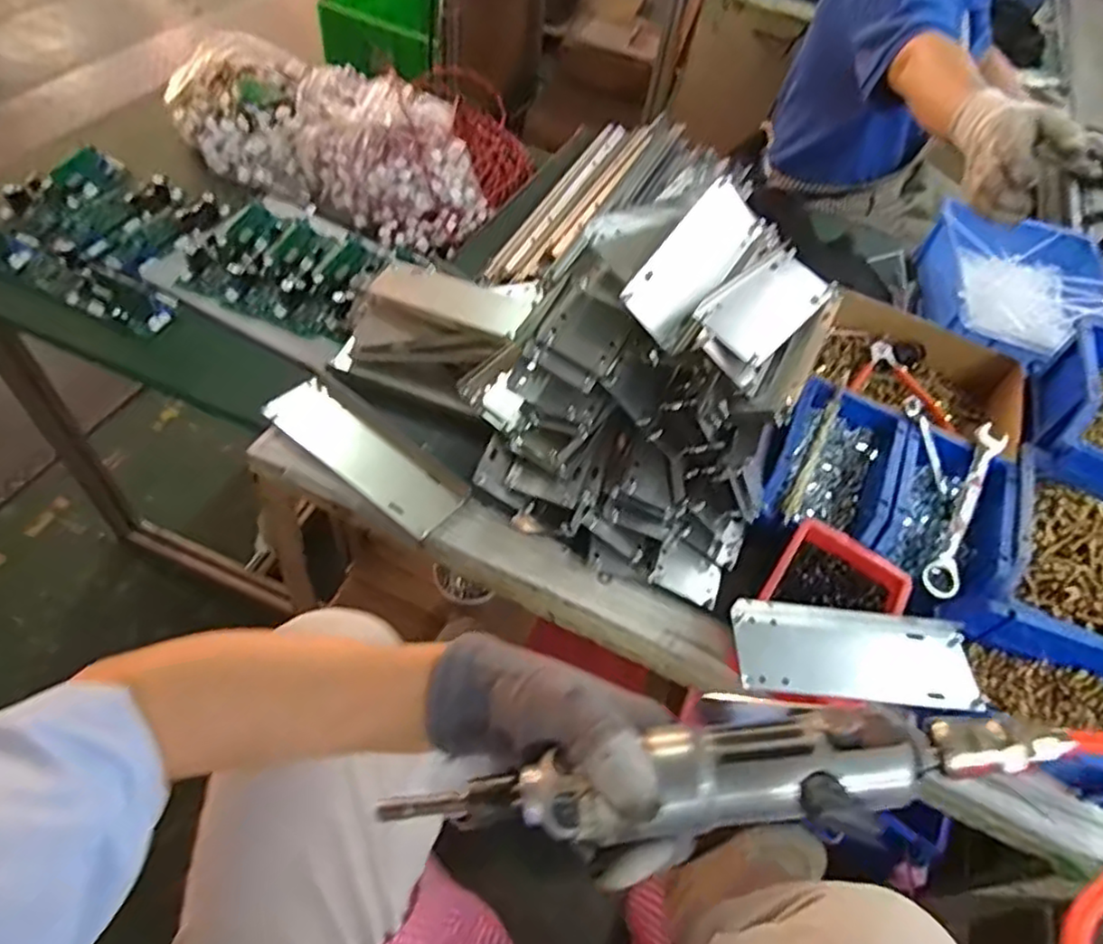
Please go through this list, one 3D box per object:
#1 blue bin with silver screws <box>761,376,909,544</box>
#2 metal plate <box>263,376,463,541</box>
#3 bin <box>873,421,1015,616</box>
[{"bbox_3d":[0.262,-0.007,0.618,0.101,0.060,0.166,23,53,14],"label":"blue bin with silver screws"},{"bbox_3d":[-0.167,-0.014,0.588,0.190,0.008,0.059,36,46,14],"label":"metal plate"},{"bbox_3d":[0.345,0.045,0.593,0.102,0.056,0.180,23,53,13],"label":"bin"}]

